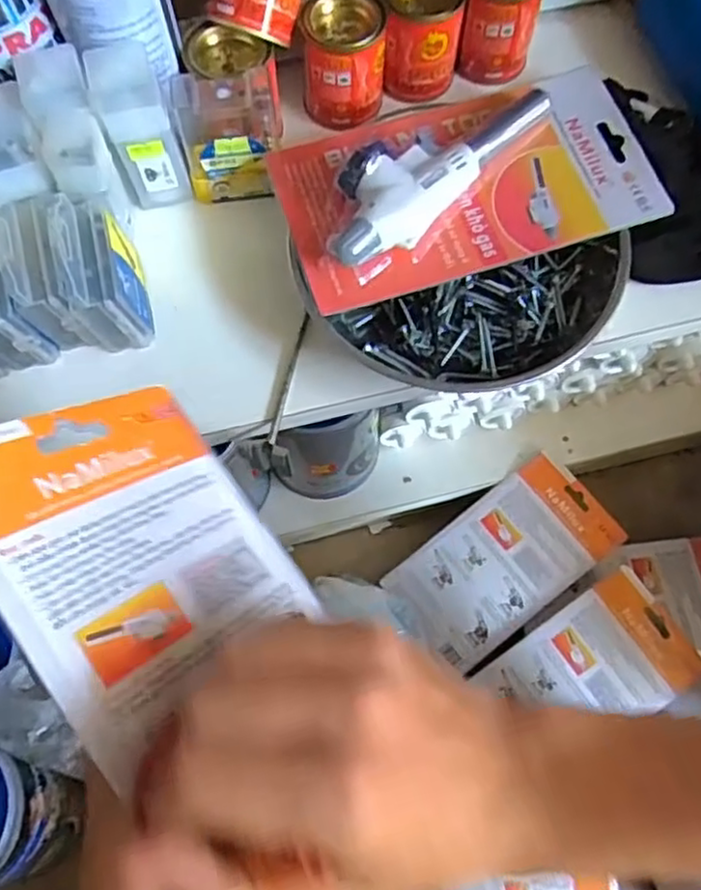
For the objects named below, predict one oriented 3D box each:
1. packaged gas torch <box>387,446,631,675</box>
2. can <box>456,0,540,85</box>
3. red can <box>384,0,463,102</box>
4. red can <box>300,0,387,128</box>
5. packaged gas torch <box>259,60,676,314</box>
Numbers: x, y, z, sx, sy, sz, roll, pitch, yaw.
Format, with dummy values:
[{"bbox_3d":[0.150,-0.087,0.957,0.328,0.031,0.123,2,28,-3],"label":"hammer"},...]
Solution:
[{"bbox_3d":[0.150,0.111,0.685,0.214,0.034,0.125,-35,69,-14],"label":"packaged gas torch"},{"bbox_3d":[0.101,-0.293,0.475,0.053,0.067,0.051,10,66,6],"label":"can"},{"bbox_3d":[0.049,-0.280,0.470,0.049,0.067,0.046,-1,65,1],"label":"red can"},{"bbox_3d":[-0.004,-0.258,0.461,0.053,0.067,0.049,-1,65,1],"label":"red can"},{"bbox_3d":[0.071,-0.165,0.415,0.226,0.036,0.124,-16,66,-6],"label":"packaged gas torch"}]

